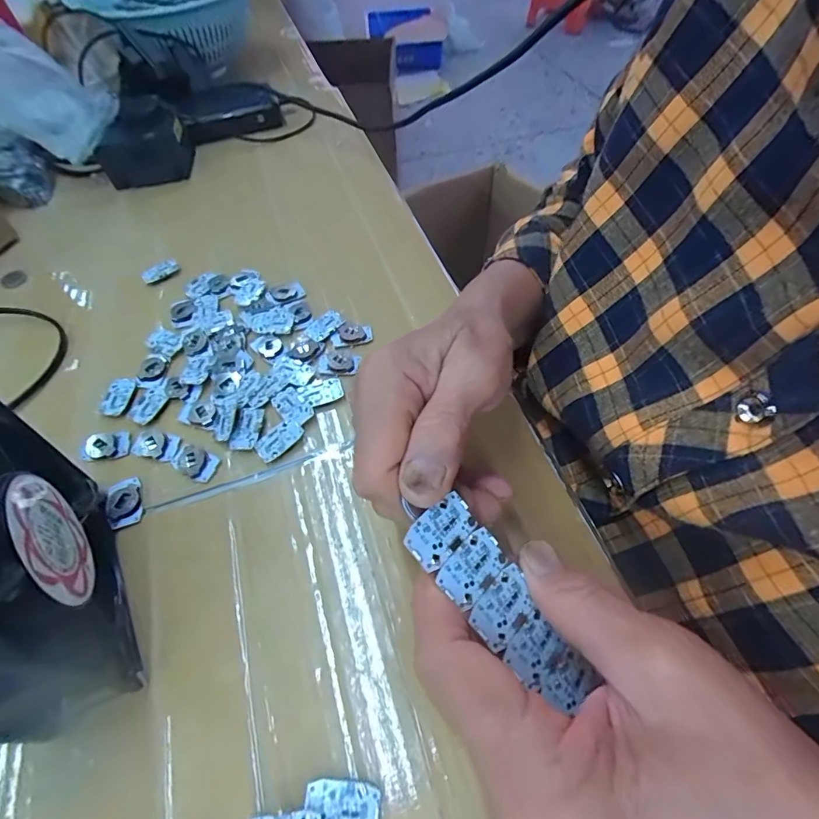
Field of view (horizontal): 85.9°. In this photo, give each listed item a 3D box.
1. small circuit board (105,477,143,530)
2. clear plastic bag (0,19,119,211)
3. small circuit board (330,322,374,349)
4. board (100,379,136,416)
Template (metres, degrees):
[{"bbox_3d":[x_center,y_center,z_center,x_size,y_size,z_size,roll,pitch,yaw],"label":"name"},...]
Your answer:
[{"bbox_3d":[-0.166,0.054,0.256,0.019,0.005,0.028,-20,59,-10],"label":"small circuit board"},{"bbox_3d":[-0.365,-0.275,0.412,0.157,0.122,0.073,-26,60,-14],"label":"clear plastic bag"},{"bbox_3d":[-0.042,-0.056,0.320,0.029,0.005,0.020,-13,58,-6],"label":"small circuit board"},{"bbox_3d":[-0.197,-0.009,0.295,0.017,0.004,0.027,0,58,3],"label":"board"}]

